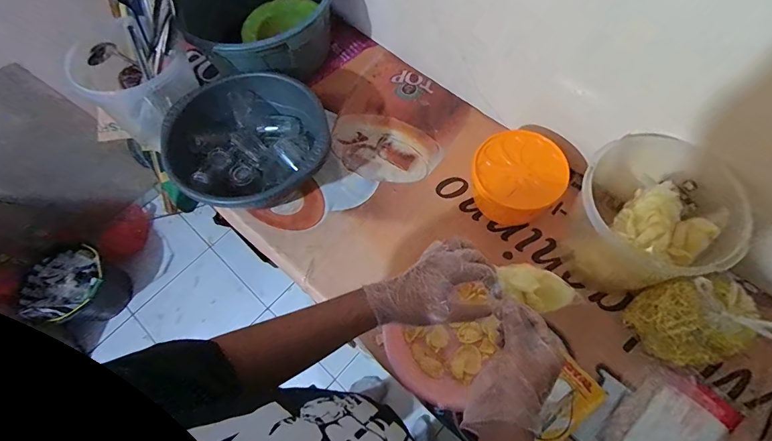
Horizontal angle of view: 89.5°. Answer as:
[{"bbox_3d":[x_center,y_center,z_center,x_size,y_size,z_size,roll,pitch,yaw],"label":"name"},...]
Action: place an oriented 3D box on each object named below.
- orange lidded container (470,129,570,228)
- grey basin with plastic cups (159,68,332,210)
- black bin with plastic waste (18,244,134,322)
[{"bbox_3d":[0.284,-0.090,0.865,0.183,0.123,0.168,8,67,7],"label":"orange lidded container"},{"bbox_3d":[-0.298,-0.164,0.910,0.327,0.161,0.338,-1,66,3],"label":"grey basin with plastic cups"},{"bbox_3d":[-1.157,0.255,1.479,0.224,0.256,0.265,19,69,11],"label":"black bin with plastic waste"}]

